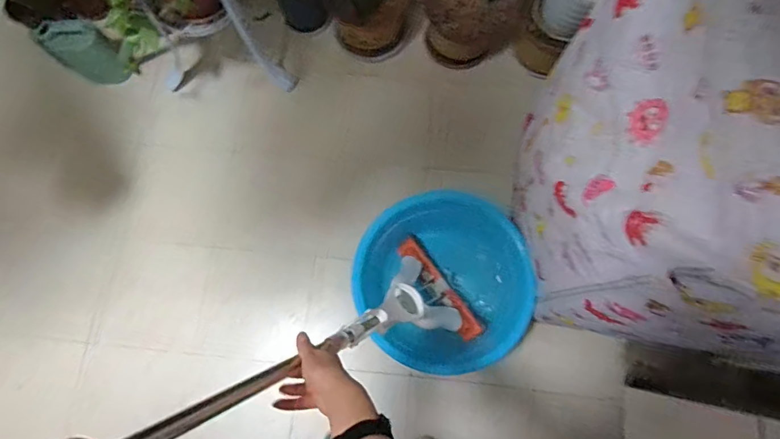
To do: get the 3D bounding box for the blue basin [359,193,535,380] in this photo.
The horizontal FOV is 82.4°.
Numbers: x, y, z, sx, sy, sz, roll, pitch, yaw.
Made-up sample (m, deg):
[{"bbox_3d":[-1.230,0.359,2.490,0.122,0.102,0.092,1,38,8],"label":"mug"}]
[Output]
[{"bbox_3d":[0.145,0.151,1.140,0.412,0.178,0.421,0,76,1],"label":"blue basin"}]

